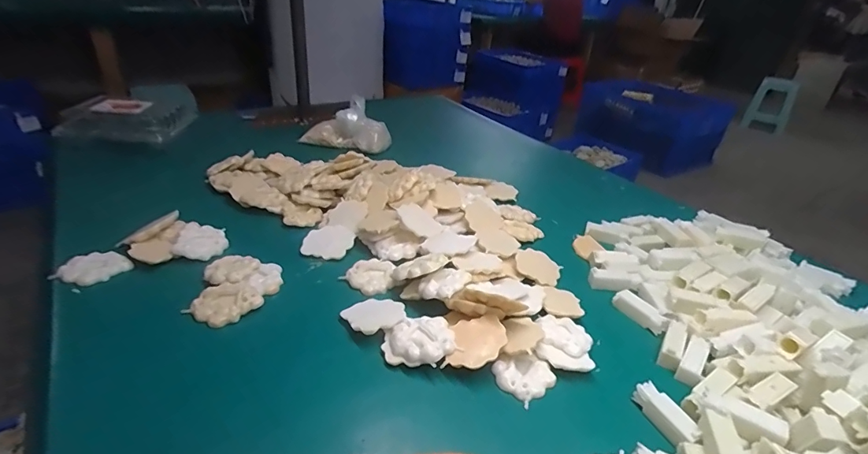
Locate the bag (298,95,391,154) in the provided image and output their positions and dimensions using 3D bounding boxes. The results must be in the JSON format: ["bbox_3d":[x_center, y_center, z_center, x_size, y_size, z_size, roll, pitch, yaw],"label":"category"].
[{"bbox_3d":[-0.180,-0.204,0.939,0.170,0.104,0.074,12,30,14],"label":"bag"}]

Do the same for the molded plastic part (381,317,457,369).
[{"bbox_3d":[-0.014,0.114,0.455,0.069,0.025,0.054,8,30,6],"label":"molded plastic part"}]

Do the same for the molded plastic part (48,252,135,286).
[{"bbox_3d":[-0.383,0.046,0.517,0.043,0.017,0.065,22,34,28],"label":"molded plastic part"}]

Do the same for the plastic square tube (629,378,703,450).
[{"bbox_3d":[0.202,0.164,0.402,0.022,0.018,0.058,-7,31,-19],"label":"plastic square tube"}]

